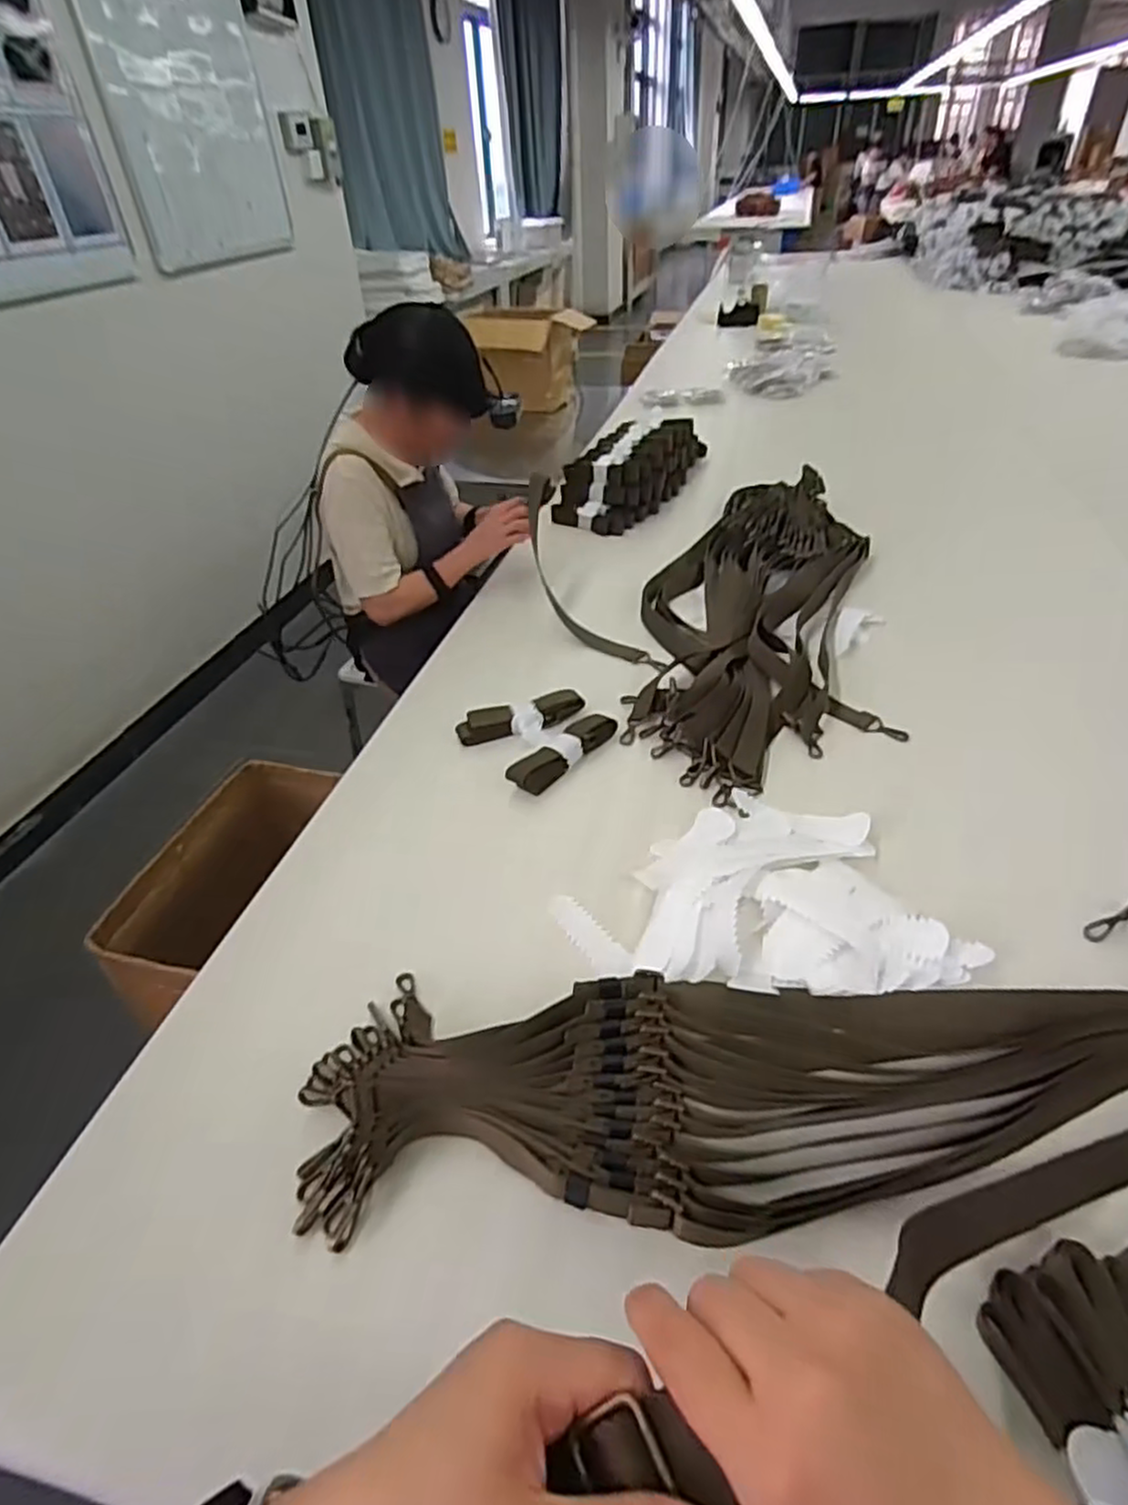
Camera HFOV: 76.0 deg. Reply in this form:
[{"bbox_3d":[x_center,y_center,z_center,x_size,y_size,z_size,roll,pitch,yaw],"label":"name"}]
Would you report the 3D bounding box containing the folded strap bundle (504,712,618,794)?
[{"bbox_3d":[0.000,-0.005,1.031,0.052,0.035,0.196,27,49,33],"label":"folded strap bundle"}]

